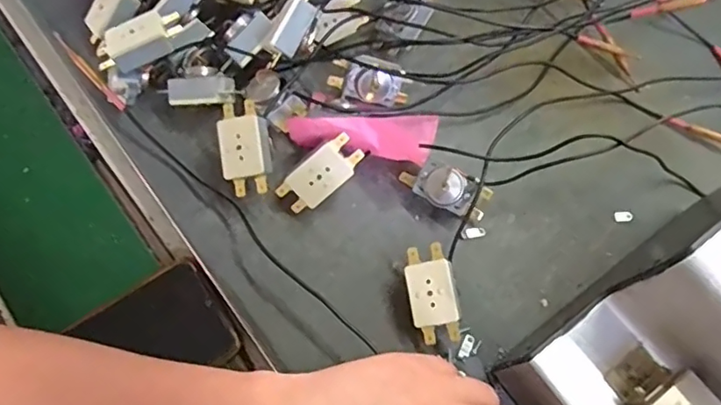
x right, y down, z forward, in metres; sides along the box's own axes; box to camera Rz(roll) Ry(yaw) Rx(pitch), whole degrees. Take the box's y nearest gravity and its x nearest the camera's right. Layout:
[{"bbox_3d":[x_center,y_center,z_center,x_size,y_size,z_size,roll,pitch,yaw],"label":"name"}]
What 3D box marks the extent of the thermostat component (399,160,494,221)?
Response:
[{"bbox_3d":[0.057,-0.009,0.377,0.059,0.028,0.026,25,72,8],"label":"thermostat component"}]

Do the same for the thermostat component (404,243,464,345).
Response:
[{"bbox_3d":[0.044,0.058,0.353,0.029,0.030,0.058,-10,71,-4],"label":"thermostat component"}]

